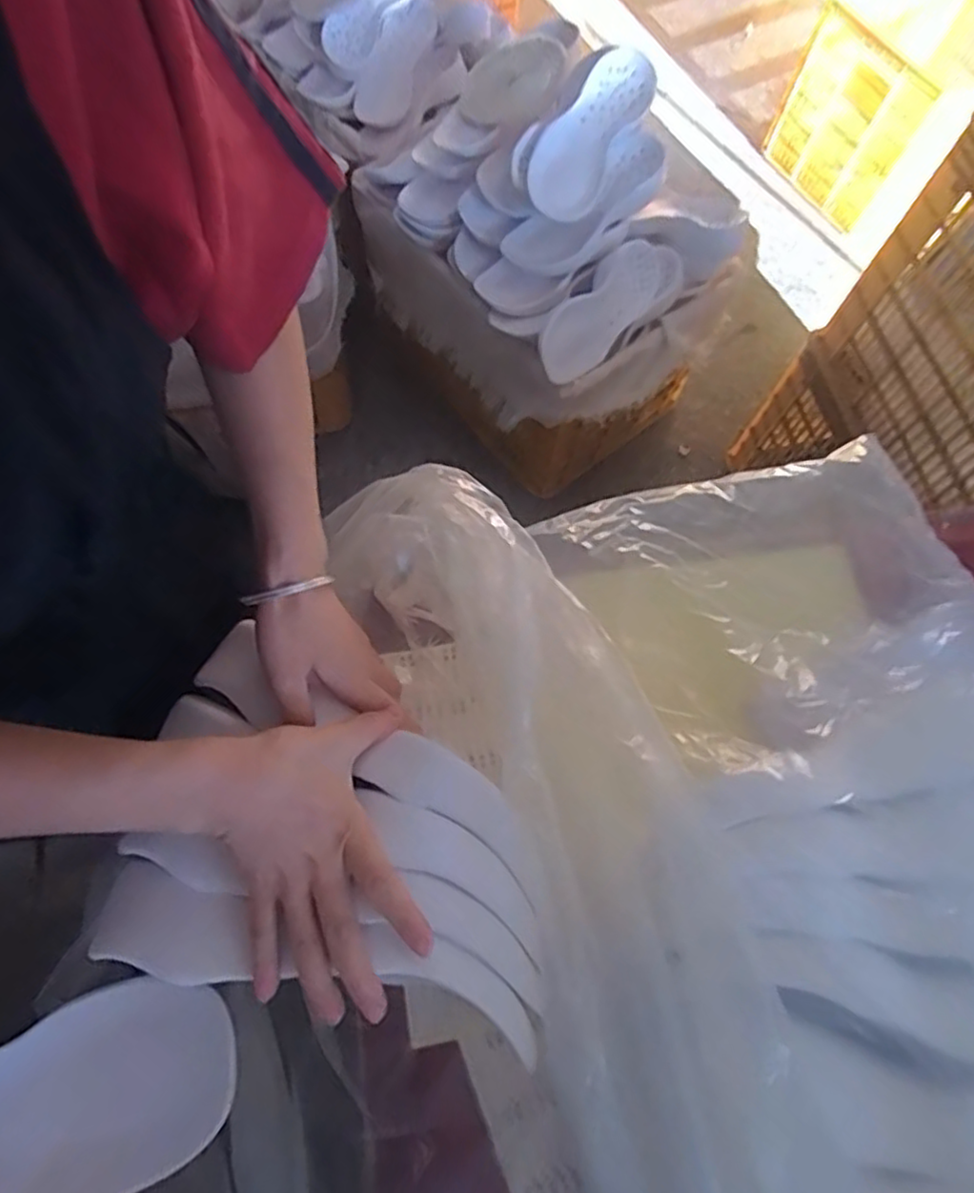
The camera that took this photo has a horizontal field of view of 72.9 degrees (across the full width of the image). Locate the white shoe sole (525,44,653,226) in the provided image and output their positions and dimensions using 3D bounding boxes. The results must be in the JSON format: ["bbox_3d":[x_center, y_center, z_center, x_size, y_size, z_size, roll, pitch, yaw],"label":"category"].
[{"bbox_3d":[0.165,-0.744,1.062,0.119,0.041,0.307,29,86,8],"label":"white shoe sole"}]

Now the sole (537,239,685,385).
[{"bbox_3d":[0.209,-0.500,1.140,0.329,0.034,0.127,-41,106,-5],"label":"sole"}]

